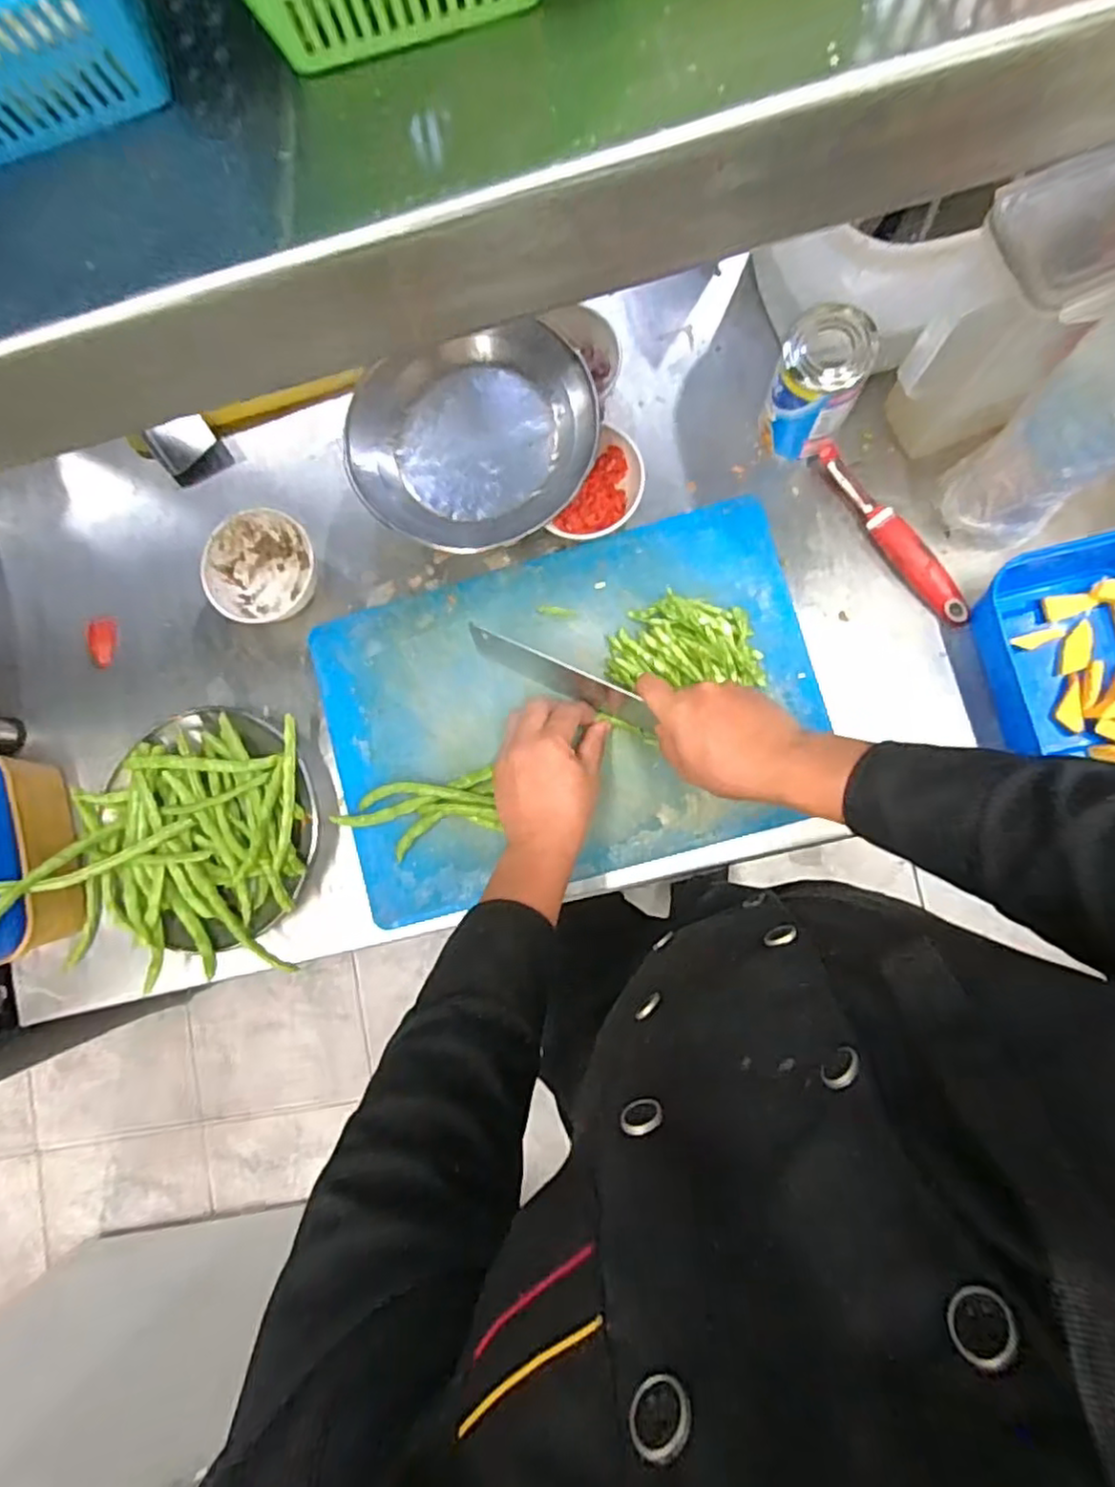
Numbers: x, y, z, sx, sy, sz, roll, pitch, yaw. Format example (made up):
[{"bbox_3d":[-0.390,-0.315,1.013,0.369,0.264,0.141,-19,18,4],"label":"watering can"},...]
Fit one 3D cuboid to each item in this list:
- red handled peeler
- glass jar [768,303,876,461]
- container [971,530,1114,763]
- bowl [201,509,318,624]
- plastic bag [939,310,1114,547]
[{"bbox_3d":[0.303,-0.189,0.612,0.028,0.027,0.192,-37,82,1],"label":"red handled peeler"},{"bbox_3d":[0.220,-0.302,0.583,0.068,0.123,0.071,24,87,7],"label":"glass jar"},{"bbox_3d":[0.449,-0.066,0.564,0.167,0.071,0.207,-12,84,4],"label":"container"},{"bbox_3d":[-0.290,-0.172,0.667,0.095,0.046,0.101,-1,85,5],"label":"bowl"},{"bbox_3d":[0.370,-0.221,0.494,0.075,0.256,0.087,-41,82,1],"label":"plastic bag"}]

